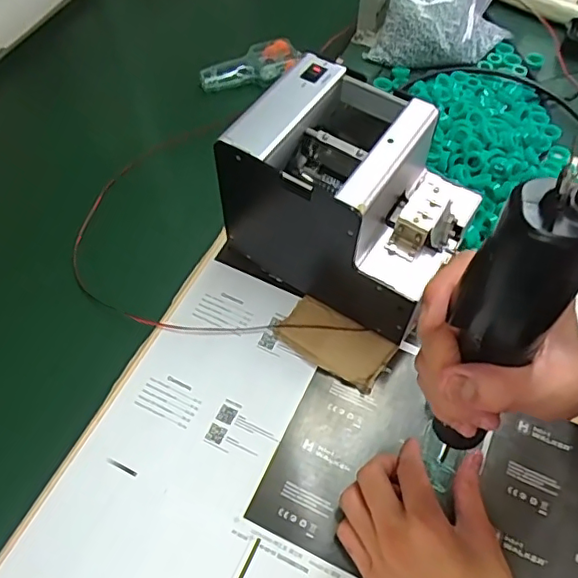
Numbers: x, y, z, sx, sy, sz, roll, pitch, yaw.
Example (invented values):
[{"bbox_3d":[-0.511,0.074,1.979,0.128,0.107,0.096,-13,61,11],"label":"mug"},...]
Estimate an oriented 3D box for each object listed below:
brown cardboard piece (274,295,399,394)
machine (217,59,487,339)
[{"bbox_3d":[0.039,0.045,0.488,0.095,0.011,0.051,32,63,18],"label":"brown cardboard piece"},{"bbox_3d":[0.050,-0.073,0.477,0.187,0.151,0.128,28,62,16],"label":"machine"}]

